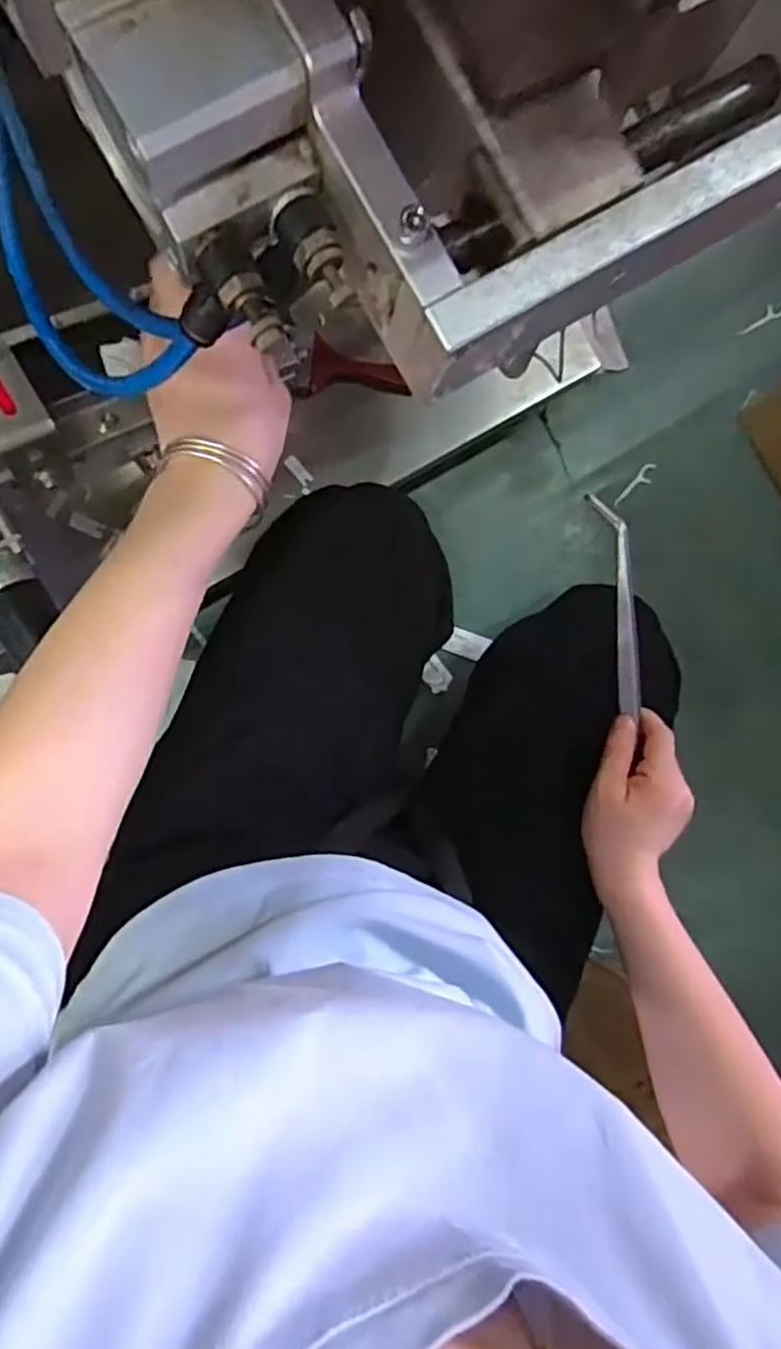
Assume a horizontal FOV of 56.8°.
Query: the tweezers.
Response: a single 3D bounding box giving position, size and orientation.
[{"bbox_3d":[0.163,-0.050,0.514,0.019,0.026,0.155,-10,99,-7],"label":"tweezers"}]

